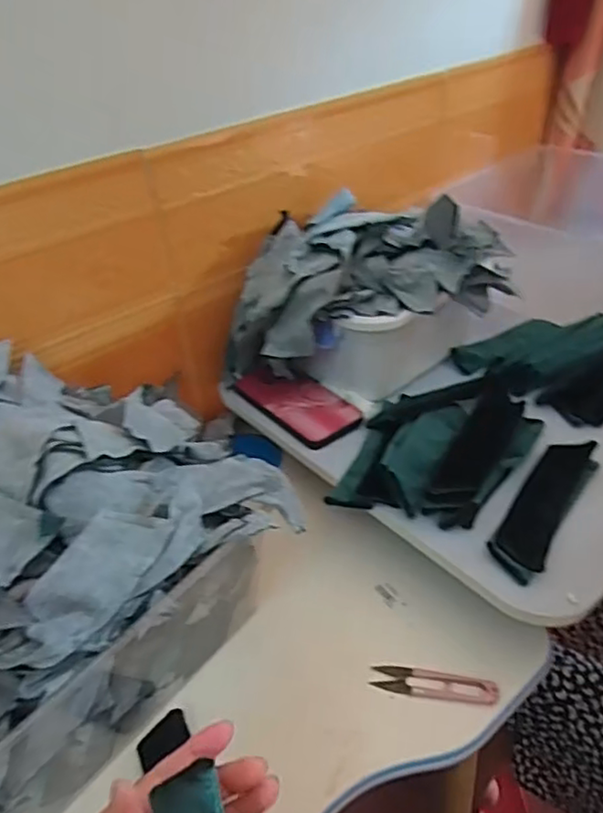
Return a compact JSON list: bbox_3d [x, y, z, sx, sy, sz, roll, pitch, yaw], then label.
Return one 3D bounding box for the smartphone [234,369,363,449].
[{"bbox_3d":[-0.004,-0.007,0.730,0.080,0.013,0.148,-28,44,-29],"label":"smartphone"}]

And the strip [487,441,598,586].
[{"bbox_3d":[0.224,0.084,0.572,0.045,0.012,0.188,23,44,29],"label":"strip"}]

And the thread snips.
[{"bbox_3d":[0.112,0.233,0.524,0.102,0.006,0.022,2,55,15],"label":"thread snips"}]

